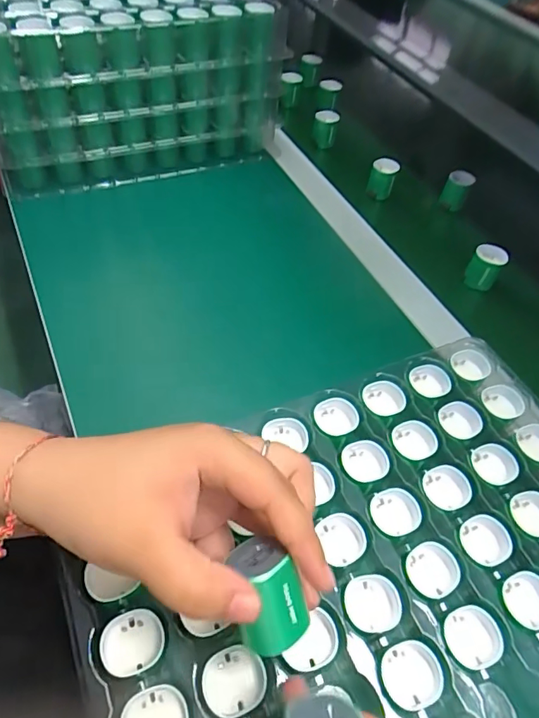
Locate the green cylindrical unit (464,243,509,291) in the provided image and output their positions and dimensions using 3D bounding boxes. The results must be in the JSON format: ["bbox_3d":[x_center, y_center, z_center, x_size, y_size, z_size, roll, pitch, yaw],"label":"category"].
[{"bbox_3d":[0.212,-0.091,0.476,0.030,0.038,0.028,3,53,-4],"label":"green cylindrical unit"}]

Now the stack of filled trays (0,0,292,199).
[{"bbox_3d":[-0.168,-0.333,0.536,0.289,0.153,0.260,-17,56,-17],"label":"stack of filled trays"}]

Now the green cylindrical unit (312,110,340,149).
[{"bbox_3d":[0.071,-0.292,0.617,0.030,0.043,0.029,3,53,-4],"label":"green cylindrical unit"}]

